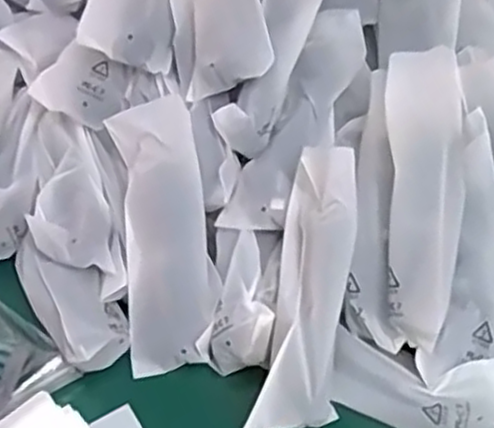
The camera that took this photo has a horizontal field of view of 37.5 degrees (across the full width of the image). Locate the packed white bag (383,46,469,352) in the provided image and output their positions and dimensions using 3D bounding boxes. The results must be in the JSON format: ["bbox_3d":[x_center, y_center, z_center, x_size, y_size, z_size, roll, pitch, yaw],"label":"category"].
[{"bbox_3d":[0.093,-0.010,0.379,0.043,0.023,0.152,5,78,0],"label":"packed white bag"}]

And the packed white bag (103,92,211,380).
[{"bbox_3d":[-0.048,0.012,0.415,0.047,0.019,0.152,-3,84,-7],"label":"packed white bag"}]

